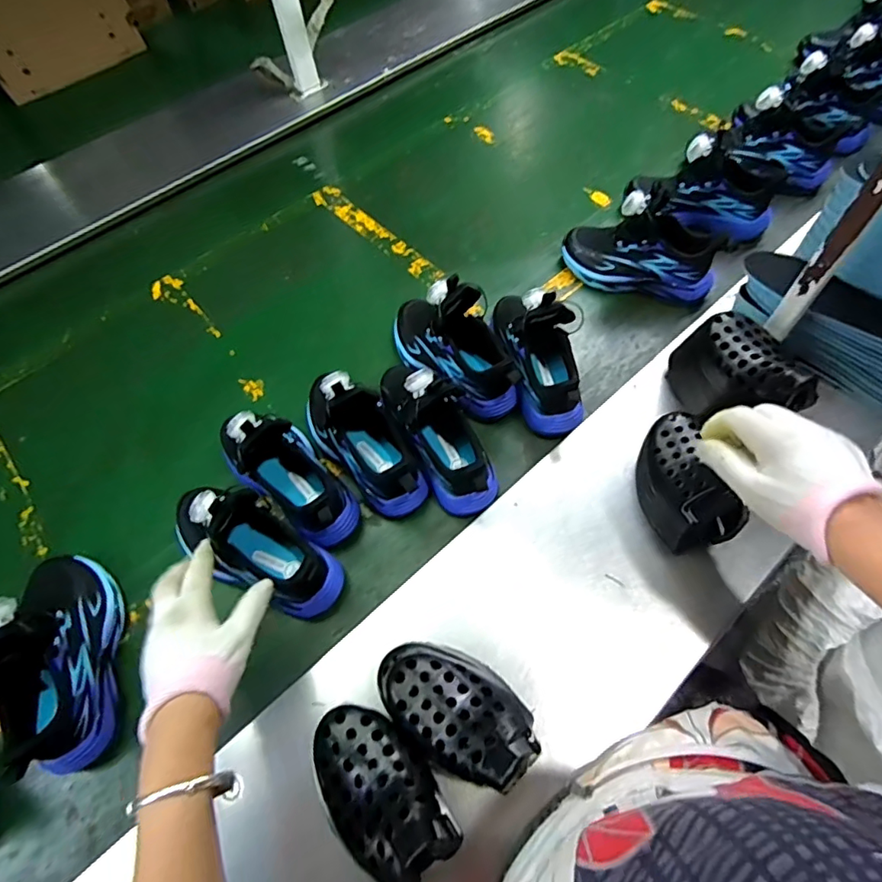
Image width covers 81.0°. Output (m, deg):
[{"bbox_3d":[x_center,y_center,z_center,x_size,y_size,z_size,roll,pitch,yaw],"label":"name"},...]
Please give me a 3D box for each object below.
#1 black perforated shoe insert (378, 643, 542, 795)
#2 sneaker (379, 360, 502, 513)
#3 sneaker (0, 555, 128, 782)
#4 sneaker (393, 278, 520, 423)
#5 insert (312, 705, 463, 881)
[{"bbox_3d":[0.013,0.215,0.421,0.138,0.083,0.085,39,69,22],"label":"black perforated shoe insert"},{"bbox_3d":[-0.004,-0.027,0.567,0.079,0.105,0.208,-21,61,-9],"label":"sneaker"},{"bbox_3d":[-0.360,0.190,0.467,0.076,0.116,0.196,-13,61,-5],"label":"sneaker"},{"bbox_3d":[0.011,-0.118,0.610,0.089,0.119,0.201,-38,65,-17],"label":"sneaker"},{"bbox_3d":[-0.047,0.261,0.384,0.071,0.060,0.128,-40,66,-18],"label":"insert"}]

